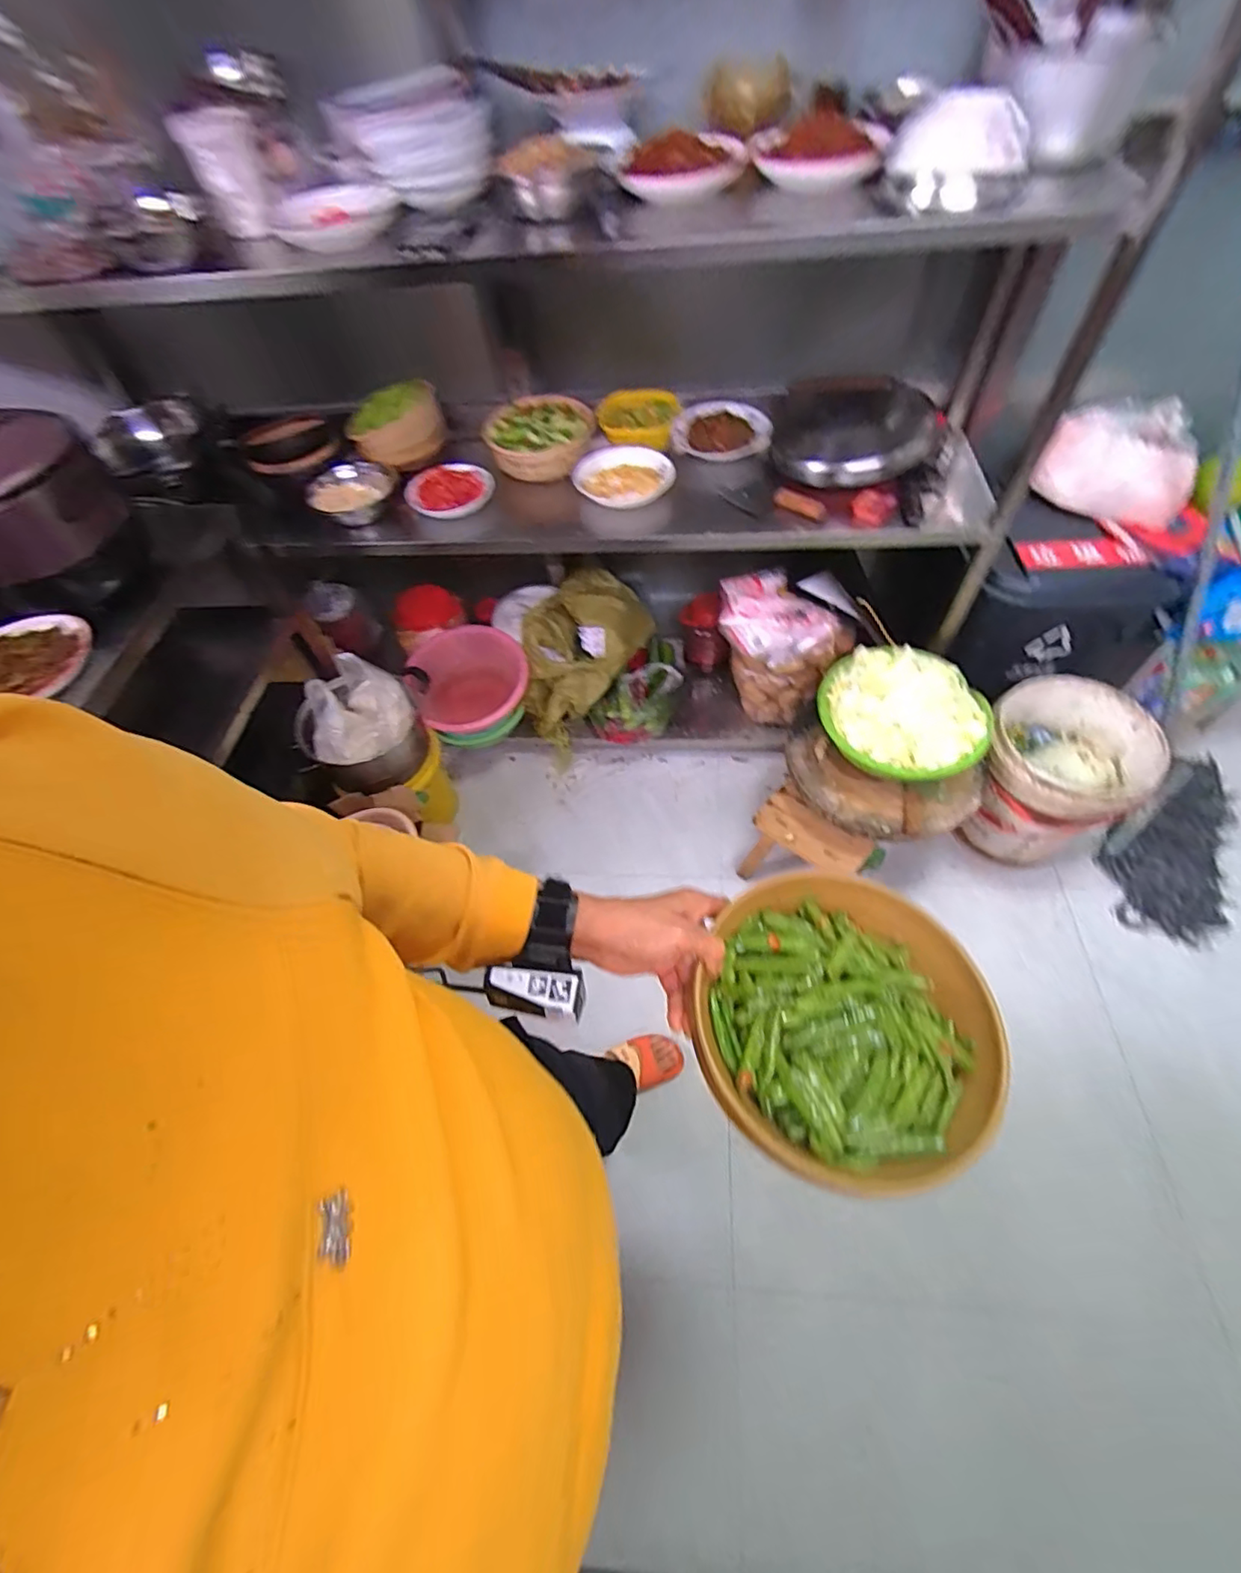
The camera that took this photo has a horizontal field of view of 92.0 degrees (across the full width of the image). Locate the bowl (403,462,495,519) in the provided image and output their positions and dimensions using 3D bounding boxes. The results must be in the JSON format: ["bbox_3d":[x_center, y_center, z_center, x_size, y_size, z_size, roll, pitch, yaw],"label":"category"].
[{"bbox_3d":[-0.353,-0.617,1.251,0.173,0.047,0.137,-11,56,-3],"label":"bowl"}]

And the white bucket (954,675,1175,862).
[{"bbox_3d":[0.954,-0.017,1.355,0.308,0.354,0.304,-2,56,3],"label":"white bucket"}]

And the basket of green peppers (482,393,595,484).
[{"bbox_3d":[-0.164,-0.738,1.263,0.212,0.091,0.179,2,57,6],"label":"basket of green peppers"}]

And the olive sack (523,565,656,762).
[{"bbox_3d":[-0.100,-0.354,1.676,0.249,0.303,0.414,25,62,19],"label":"olive sack"}]

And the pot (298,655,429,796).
[{"bbox_3d":[-0.589,-0.145,1.349,0.242,0.214,0.257,-2,56,3],"label":"pot"}]

